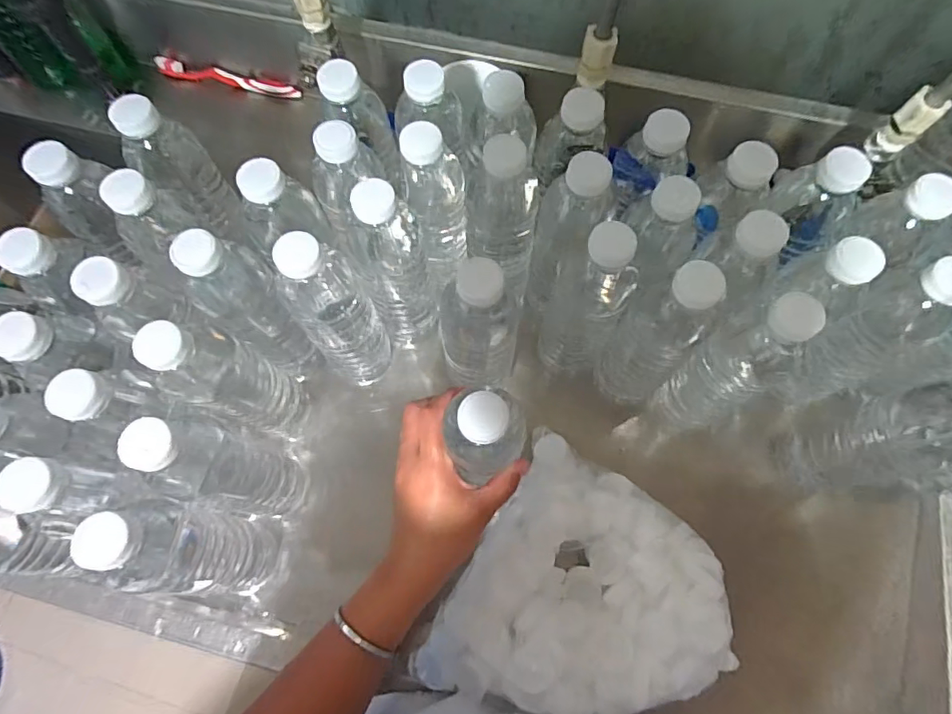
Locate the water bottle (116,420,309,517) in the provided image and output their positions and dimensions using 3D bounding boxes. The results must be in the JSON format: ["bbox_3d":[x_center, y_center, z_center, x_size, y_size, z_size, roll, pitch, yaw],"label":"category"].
[{"bbox_3d":[-0.194,0.085,0.407,0.059,0.210,0.056,11,70,4],"label":"water bottle"}]

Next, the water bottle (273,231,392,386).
[{"bbox_3d":[-0.117,-0.039,0.445,0.060,0.209,0.062,-31,73,-11],"label":"water bottle"}]

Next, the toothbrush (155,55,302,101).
[{"bbox_3d":[-0.308,-0.349,0.660,0.193,0.022,0.020,16,71,5],"label":"toothbrush"}]

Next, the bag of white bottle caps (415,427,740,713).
[{"bbox_3d":[0.087,0.201,0.428,0.187,0.074,0.214,30,73,10],"label":"bag of white bottle caps"}]

